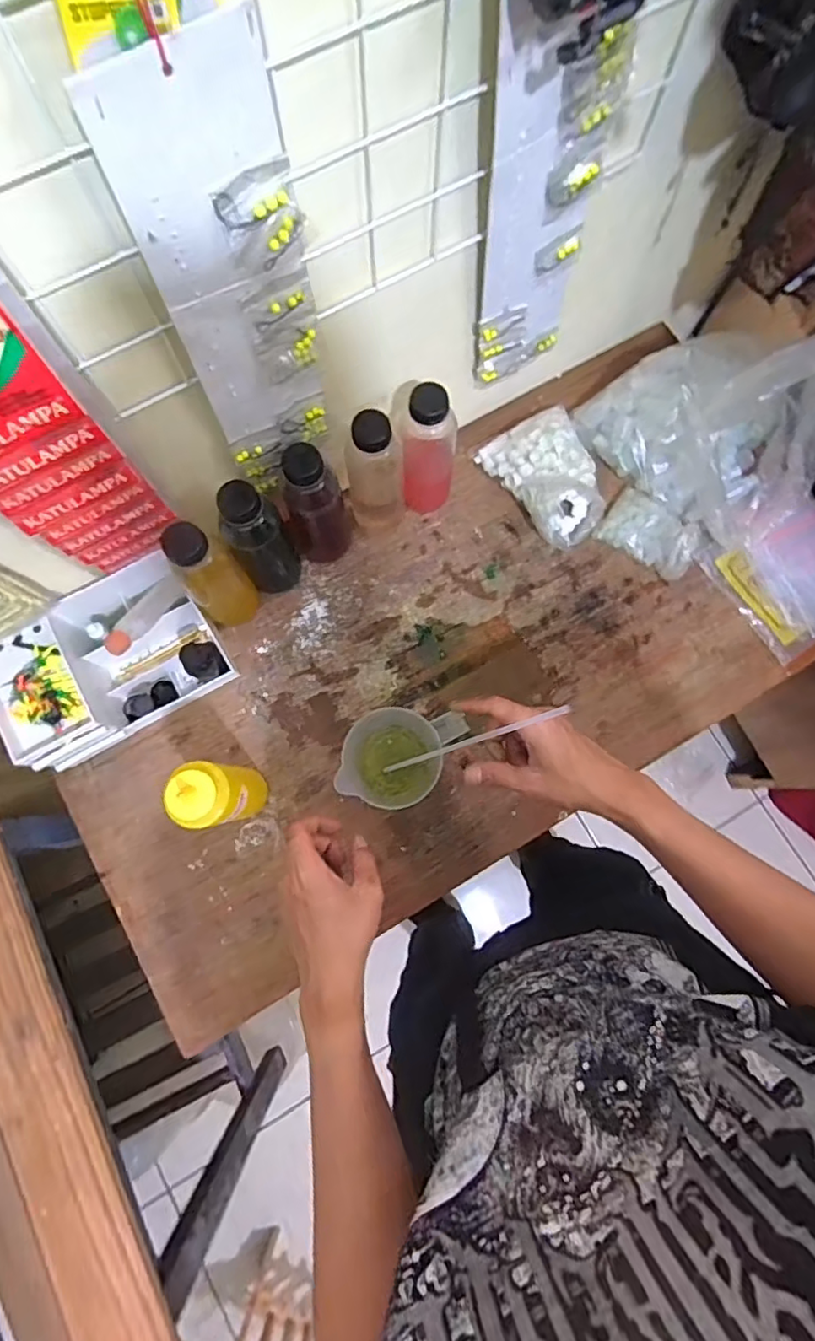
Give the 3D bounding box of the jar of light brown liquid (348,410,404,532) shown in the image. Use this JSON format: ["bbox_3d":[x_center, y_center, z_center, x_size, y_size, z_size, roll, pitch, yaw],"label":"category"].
[{"bbox_3d":[-0.035,-0.213,0.666,0.061,0.184,0.054,-10,79,-2],"label":"jar of light brown liquid"}]

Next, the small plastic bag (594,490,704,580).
[{"bbox_3d":[0.306,-0.171,0.725,0.116,0.054,0.070,36,81,7],"label":"small plastic bag"}]

